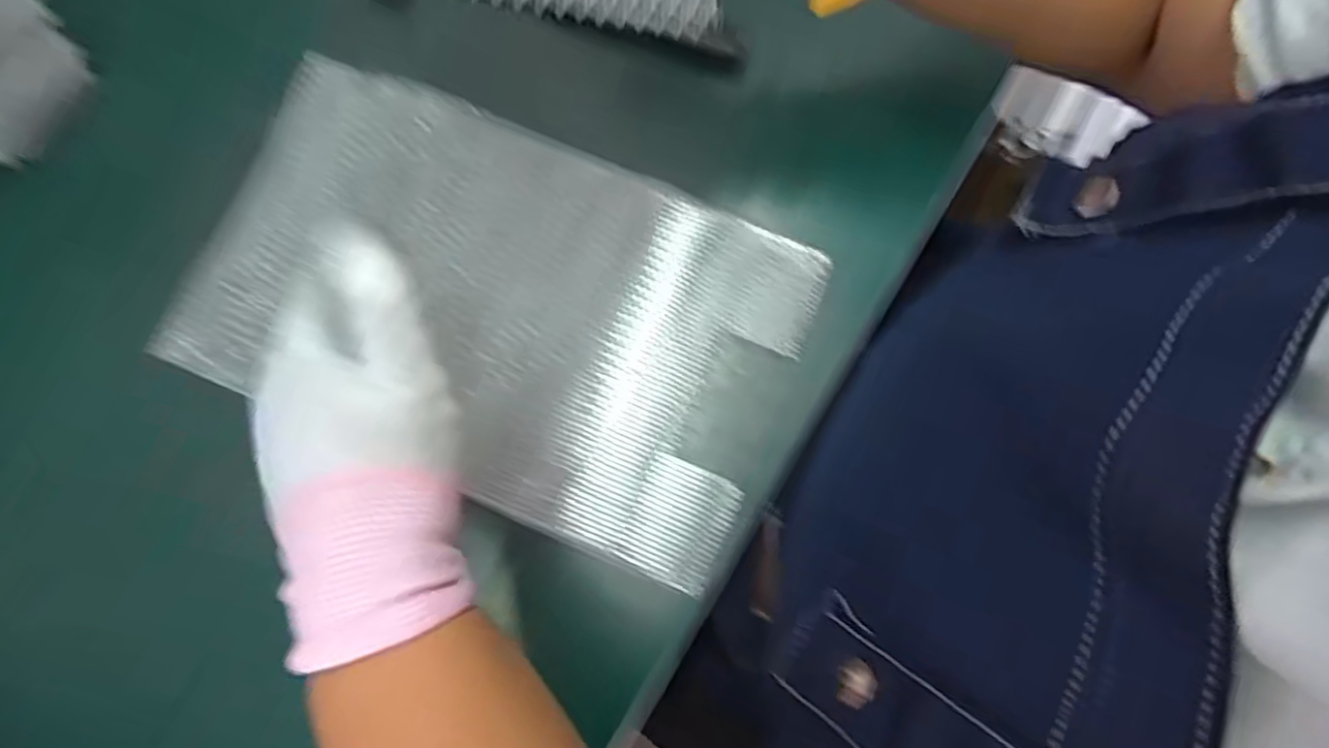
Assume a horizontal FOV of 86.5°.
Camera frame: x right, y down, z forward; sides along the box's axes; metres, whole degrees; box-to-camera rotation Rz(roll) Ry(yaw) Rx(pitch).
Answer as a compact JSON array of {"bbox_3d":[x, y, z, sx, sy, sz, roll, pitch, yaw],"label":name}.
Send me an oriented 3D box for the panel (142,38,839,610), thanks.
[{"bbox_3d":[-0.095,-0.040,0.393,0.329,0.014,0.196,22,81,4],"label":"panel"}]

